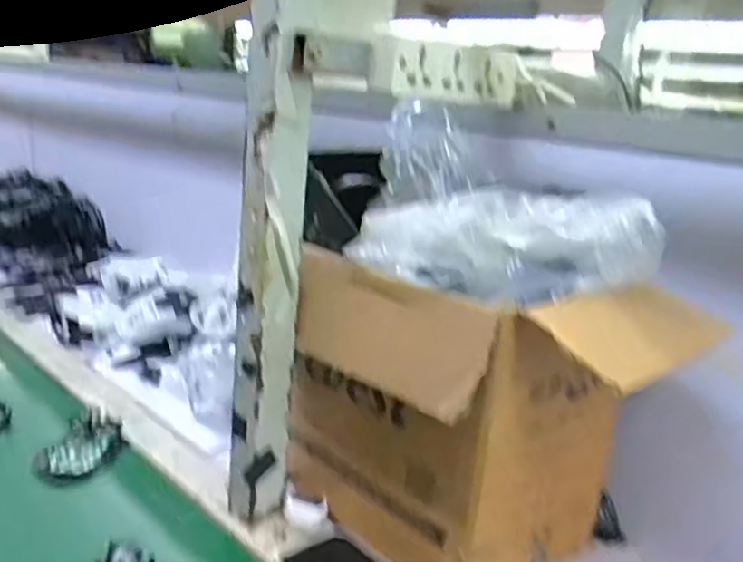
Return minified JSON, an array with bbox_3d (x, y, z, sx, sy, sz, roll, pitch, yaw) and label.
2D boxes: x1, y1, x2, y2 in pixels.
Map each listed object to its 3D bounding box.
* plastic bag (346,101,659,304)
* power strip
[{"bbox_3d":[0.100,-0.027,0.518,0.210,0.081,0.109,3,15,-12],"label":"plastic bag"},{"bbox_3d":[0.086,-0.185,0.605,0.022,0.051,0.189,18,18,38],"label":"power strip"}]

